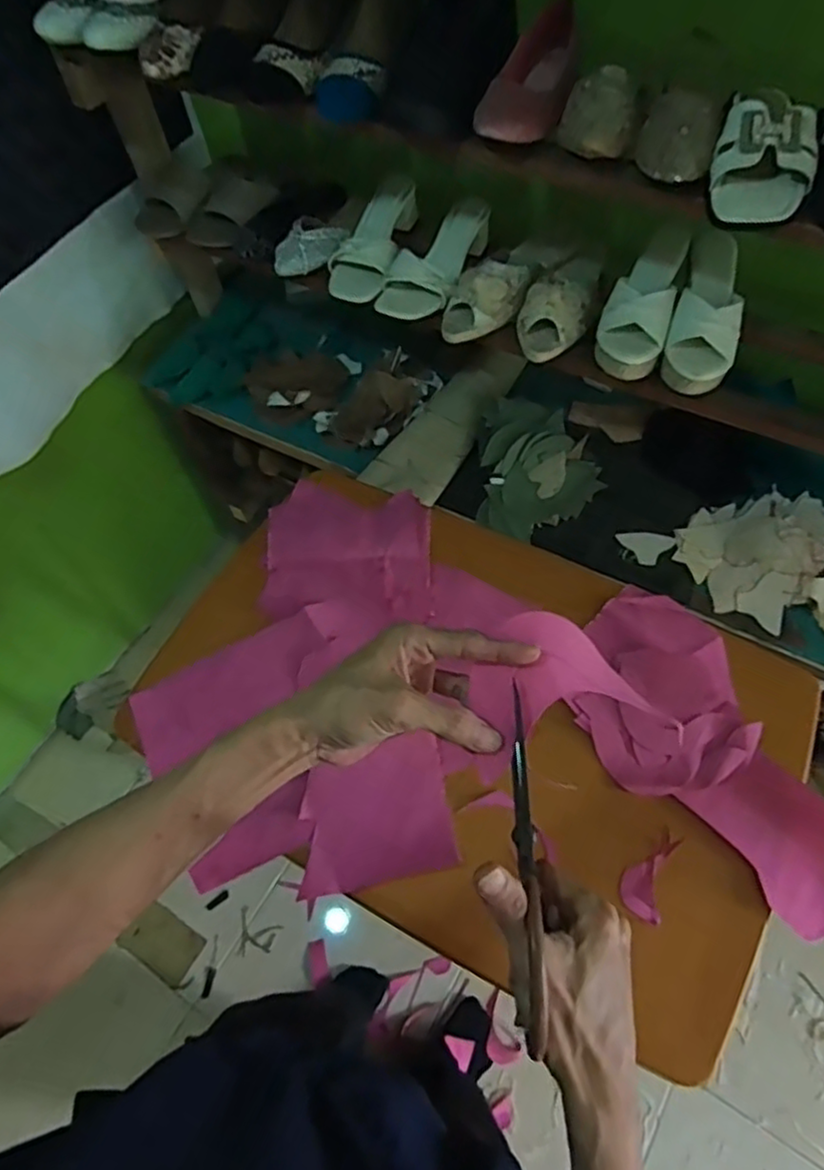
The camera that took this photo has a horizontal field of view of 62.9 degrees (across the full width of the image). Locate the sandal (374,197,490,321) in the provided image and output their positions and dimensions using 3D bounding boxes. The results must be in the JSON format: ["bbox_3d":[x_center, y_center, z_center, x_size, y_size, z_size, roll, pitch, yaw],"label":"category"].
[{"bbox_3d":[0.033,-0.470,0.969,0.104,0.055,0.206,17,62,14],"label":"sandal"}]

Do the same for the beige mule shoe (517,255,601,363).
[{"bbox_3d":[0.202,-0.396,0.909,0.093,0.055,0.216,13,61,12],"label":"beige mule shoe"}]

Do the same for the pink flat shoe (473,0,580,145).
[{"bbox_3d":[0.131,-0.547,0.728,0.081,0.053,0.230,14,62,12],"label":"pink flat shoe"}]

